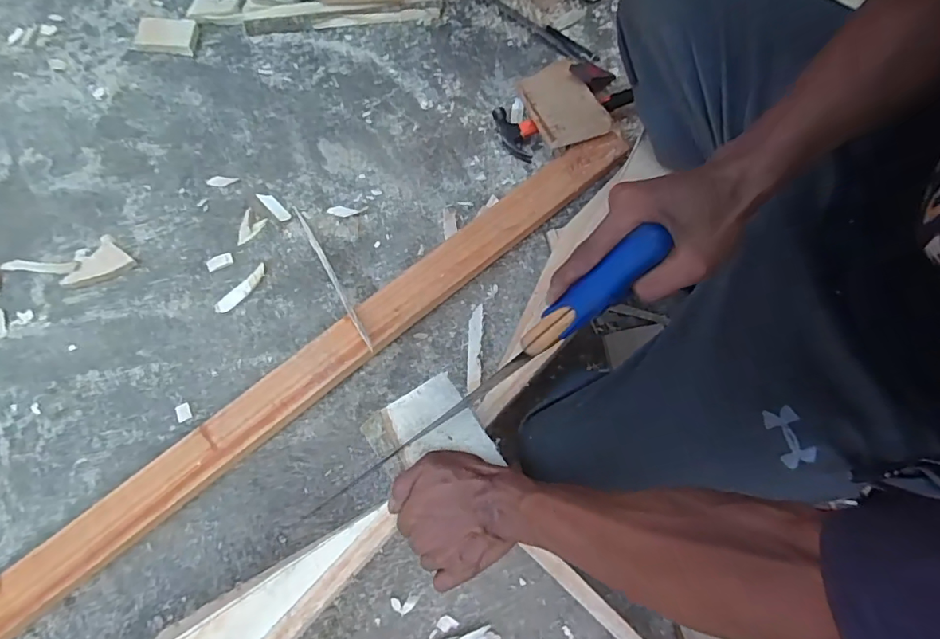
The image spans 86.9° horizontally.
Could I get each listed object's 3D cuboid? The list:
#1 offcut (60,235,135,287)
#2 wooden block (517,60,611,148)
[{"bbox_3d":[-0.544,-0.074,0.723,0.067,0.014,0.088,39,76,9],"label":"offcut"},{"bbox_3d":[0.143,-0.341,0.777,0.096,0.020,0.163,-20,65,-7],"label":"wooden block"}]

